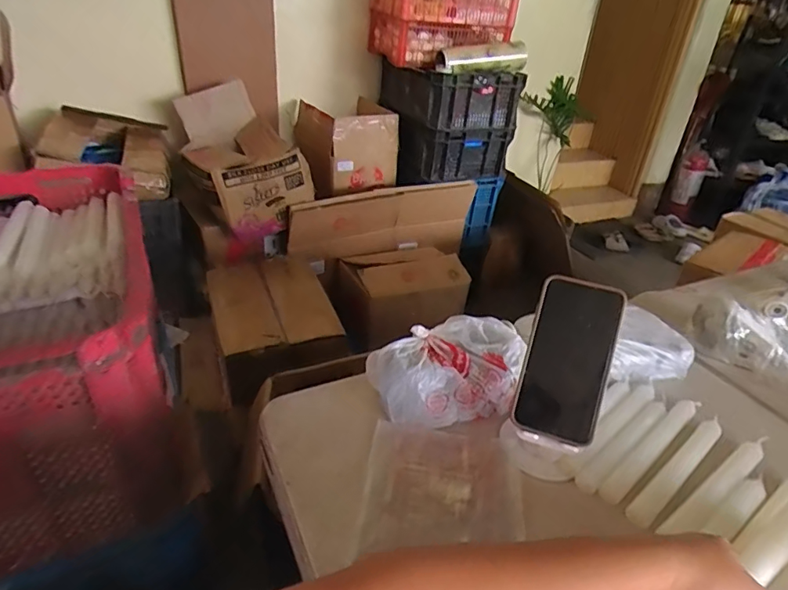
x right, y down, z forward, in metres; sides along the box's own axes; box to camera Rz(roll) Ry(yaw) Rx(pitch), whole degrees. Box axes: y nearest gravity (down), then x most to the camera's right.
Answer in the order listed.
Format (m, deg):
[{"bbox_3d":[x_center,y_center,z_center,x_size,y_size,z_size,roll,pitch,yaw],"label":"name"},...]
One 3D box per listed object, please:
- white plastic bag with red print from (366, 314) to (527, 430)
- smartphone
[{"bbox_3d":[0.061,0.088,0.573,0.173,0.068,0.107,-7,34,-18],"label":"white plastic bag with red print"},{"bbox_3d":[0.174,0.063,0.486,0.080,0.156,0.006,14,-8,19],"label":"smartphone"}]

